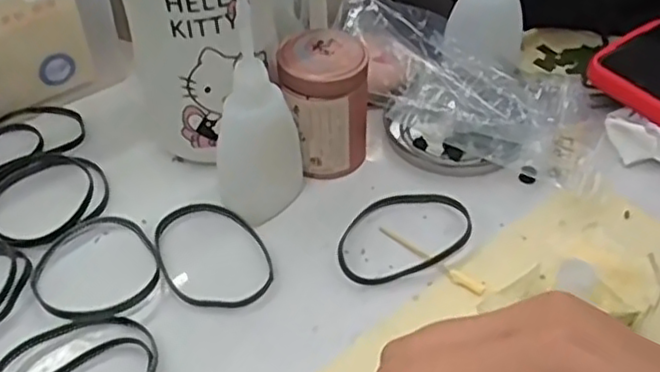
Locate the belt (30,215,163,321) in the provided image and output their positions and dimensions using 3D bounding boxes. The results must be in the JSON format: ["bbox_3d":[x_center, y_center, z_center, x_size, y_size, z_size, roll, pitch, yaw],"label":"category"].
[{"bbox_3d":[-0.108,0.037,0.315,0.057,0.004,0.061,0,44,0],"label":"belt"}]

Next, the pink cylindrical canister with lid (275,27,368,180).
[{"bbox_3d":[-0.003,-0.041,0.354,0.043,0.066,0.038,-1,44,-1],"label":"pink cylindrical canister with lid"}]

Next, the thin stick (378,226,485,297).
[{"bbox_3d":[0.046,0.034,0.321,0.059,0.004,0.007,32,52,28],"label":"thin stick"}]

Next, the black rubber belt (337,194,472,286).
[{"bbox_3d":[0.035,0.022,0.331,0.071,0.007,0.047,-18,47,-18],"label":"black rubber belt"}]

